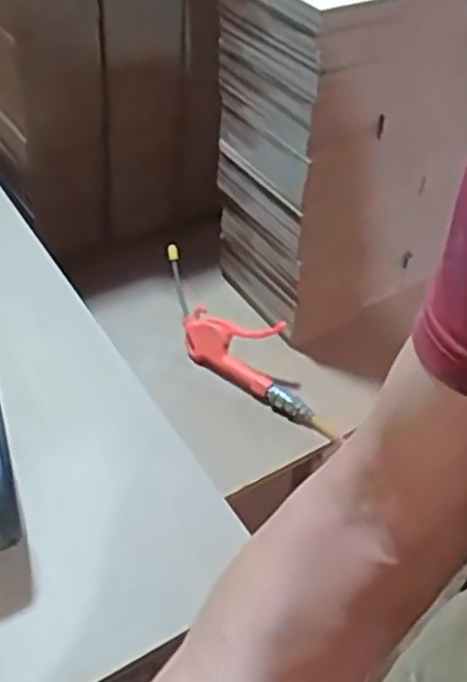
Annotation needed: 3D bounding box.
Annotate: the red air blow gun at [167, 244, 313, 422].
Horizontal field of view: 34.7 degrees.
[{"bbox_3d":[-0.006,-0.010,0.858,0.260,0.072,0.066,37,55,27],"label":"red air blow gun"}]

